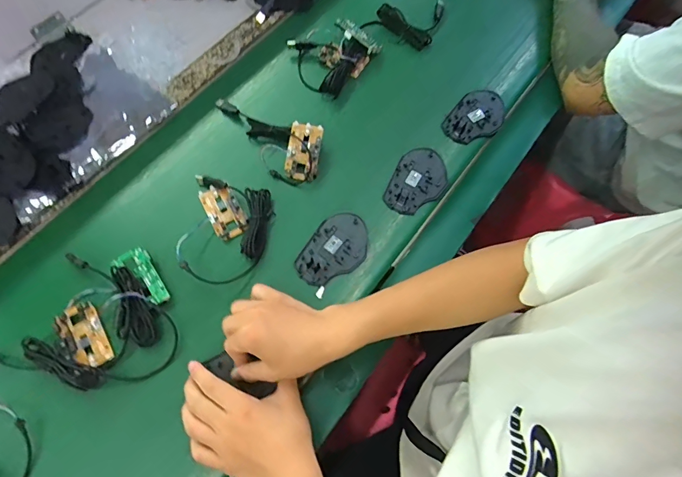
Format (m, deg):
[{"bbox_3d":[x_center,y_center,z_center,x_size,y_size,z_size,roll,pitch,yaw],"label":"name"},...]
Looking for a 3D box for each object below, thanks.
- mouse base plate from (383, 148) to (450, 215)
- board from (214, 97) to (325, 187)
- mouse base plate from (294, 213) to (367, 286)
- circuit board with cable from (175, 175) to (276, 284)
[{"bbox_3d":[0.109,-0.079,0.551,0.073,0.006,0.108,29,71,10],"label":"mouse base plate"},{"bbox_3d":[-0.114,-0.144,0.570,0.185,0.030,0.083,24,70,8],"label":"board"},{"bbox_3d":[-0.007,0.015,0.515,0.071,0.008,0.106,33,72,11],"label":"mouse base plate"},{"bbox_3d":[-0.150,-0.013,0.518,0.107,0.034,0.139,6,69,1],"label":"circuit board with cable"}]

